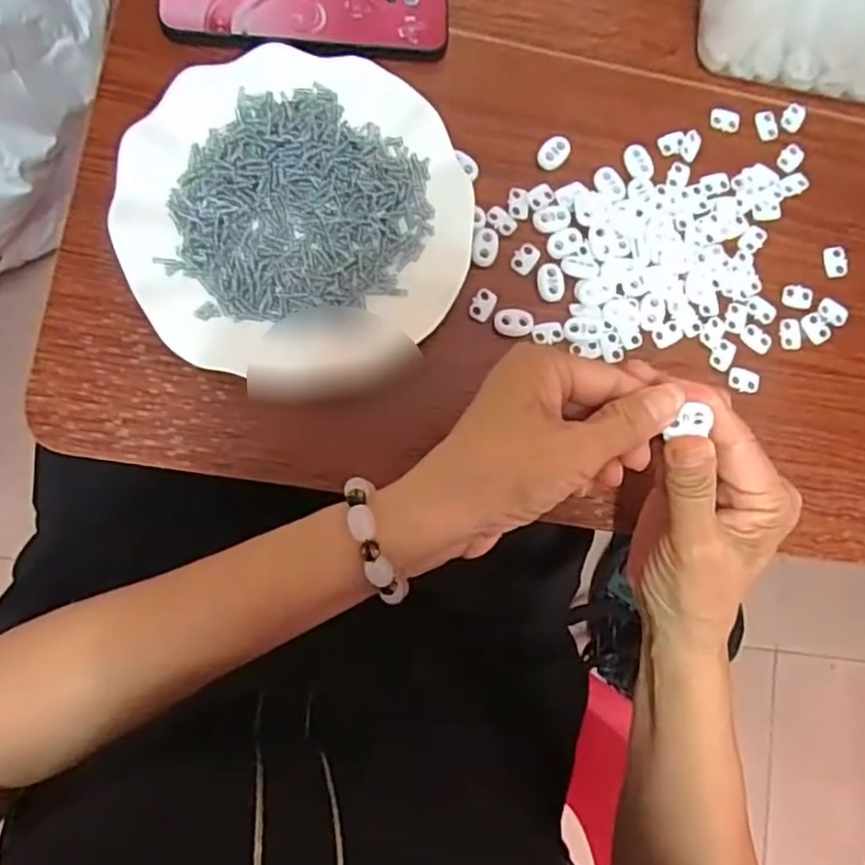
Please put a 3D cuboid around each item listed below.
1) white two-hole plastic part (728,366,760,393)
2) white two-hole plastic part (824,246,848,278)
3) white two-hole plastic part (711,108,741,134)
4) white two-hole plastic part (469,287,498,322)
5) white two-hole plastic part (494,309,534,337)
[{"bbox_3d":[0.188,-0.031,0.402,0.019,0.005,0.013,15,84,-5],"label":"white two-hole plastic part"},{"bbox_3d":[0.254,-0.107,0.417,0.013,0.004,0.020,-8,86,-7],"label":"white two-hole plastic part"},{"bbox_3d":[0.187,-0.198,0.423,0.020,0.004,0.014,8,84,-6],"label":"white two-hole plastic part"},{"bbox_3d":[0.029,-0.074,0.384,0.013,0.004,0.020,30,82,-3],"label":"white two-hole plastic part"},{"bbox_3d":[0.047,-0.064,0.385,0.022,0.004,0.016,4,85,-6],"label":"white two-hole plastic part"}]

